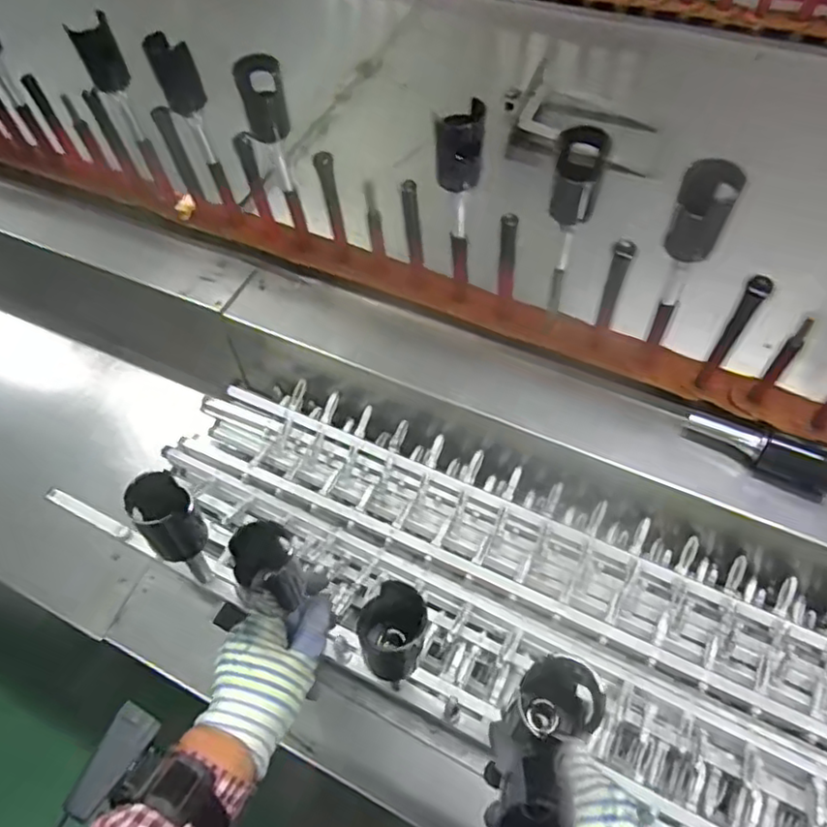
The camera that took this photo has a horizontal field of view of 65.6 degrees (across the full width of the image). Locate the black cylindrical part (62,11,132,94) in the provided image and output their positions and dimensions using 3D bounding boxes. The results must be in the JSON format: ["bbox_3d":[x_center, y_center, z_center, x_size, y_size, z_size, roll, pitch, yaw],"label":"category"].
[{"bbox_3d":[-0.334,-0.381,0.687,0.040,0.071,0.040,-23,60,-9],"label":"black cylindrical part"}]

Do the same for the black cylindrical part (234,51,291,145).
[{"bbox_3d":[-0.143,-0.302,0.616,0.039,0.072,0.036,-2,59,3],"label":"black cylindrical part"}]

